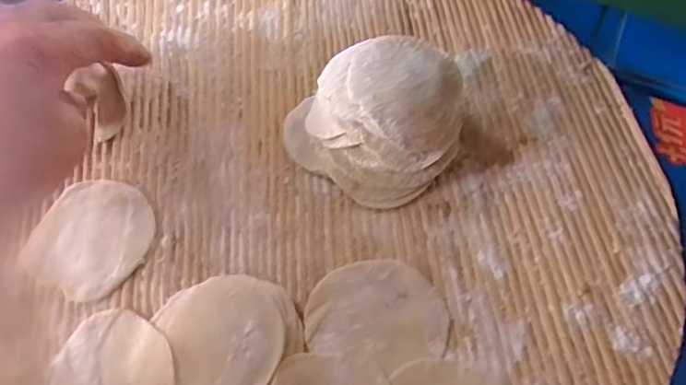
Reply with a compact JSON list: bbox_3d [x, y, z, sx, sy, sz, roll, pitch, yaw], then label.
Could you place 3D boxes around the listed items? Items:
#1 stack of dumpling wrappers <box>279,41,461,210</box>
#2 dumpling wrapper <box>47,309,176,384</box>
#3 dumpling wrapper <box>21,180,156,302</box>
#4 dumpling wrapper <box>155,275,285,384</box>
[{"bbox_3d":[0.017,-0.041,0.315,0.082,0.048,0.073,36,65,19],"label":"stack of dumpling wrappers"},{"bbox_3d":[-0.103,0.079,0.271,0.052,0.007,0.057,0,59,0],"label":"dumpling wrapper"},{"bbox_3d":[-0.125,0.021,0.306,0.056,0.004,0.059,0,59,0],"label":"dumpling wrapper"},{"bbox_3d":[-0.051,0.062,0.266,0.048,0.009,0.053,-21,62,-12],"label":"dumpling wrapper"}]

